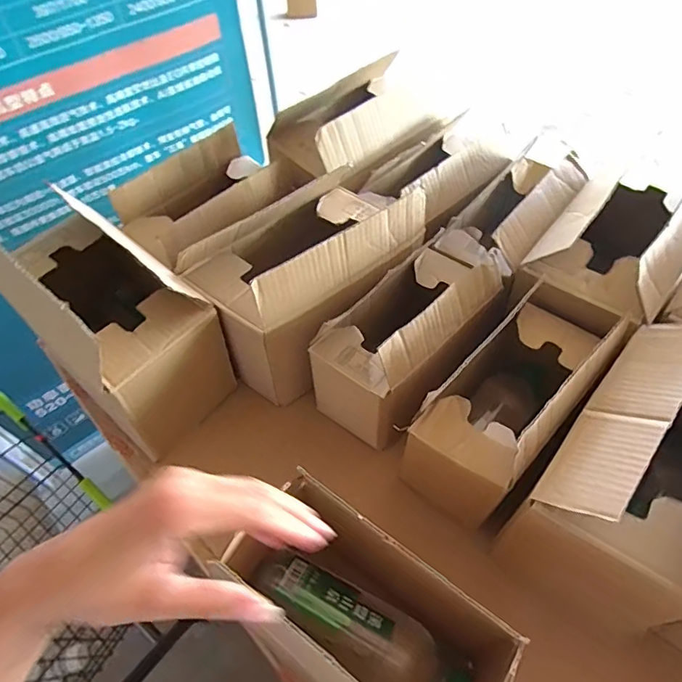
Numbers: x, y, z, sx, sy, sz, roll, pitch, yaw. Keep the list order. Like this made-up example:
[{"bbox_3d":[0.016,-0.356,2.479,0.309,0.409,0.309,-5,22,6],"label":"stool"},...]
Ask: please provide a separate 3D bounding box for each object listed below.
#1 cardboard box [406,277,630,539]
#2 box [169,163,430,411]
[{"bbox_3d":[0.172,0.064,0.493,0.108,0.164,0.211,35,64,24],"label":"cardboard box"},{"bbox_3d":[-0.033,-0.070,0.568,0.240,0.196,0.142,-35,61,-20],"label":"box"}]

